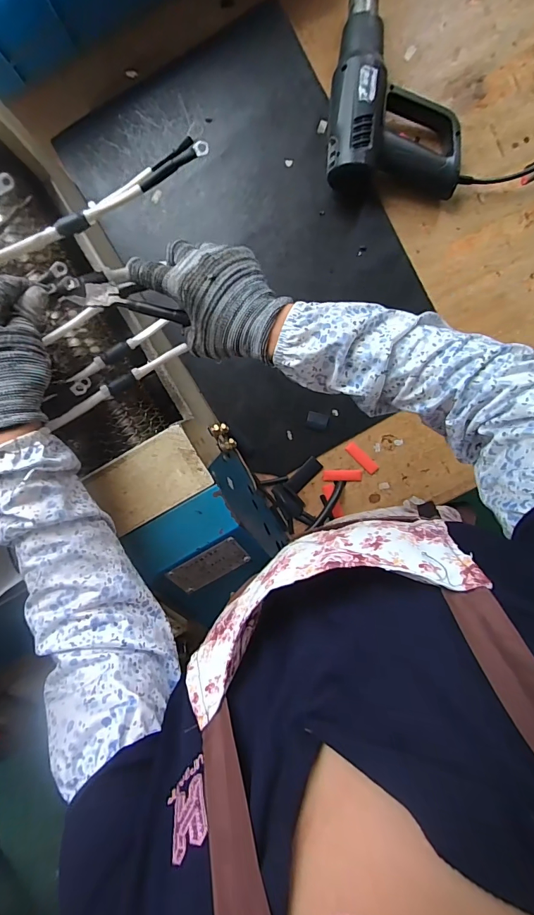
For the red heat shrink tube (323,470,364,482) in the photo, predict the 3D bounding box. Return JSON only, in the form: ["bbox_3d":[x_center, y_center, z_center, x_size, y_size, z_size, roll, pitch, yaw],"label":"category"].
[{"bbox_3d":[0.122,0.029,0.635,0.062,0.004,0.019,-1,99,0],"label":"red heat shrink tube"}]

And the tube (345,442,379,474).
[{"bbox_3d":[0.152,0.002,0.628,0.063,0.004,0.017,43,96,-6],"label":"tube"}]

